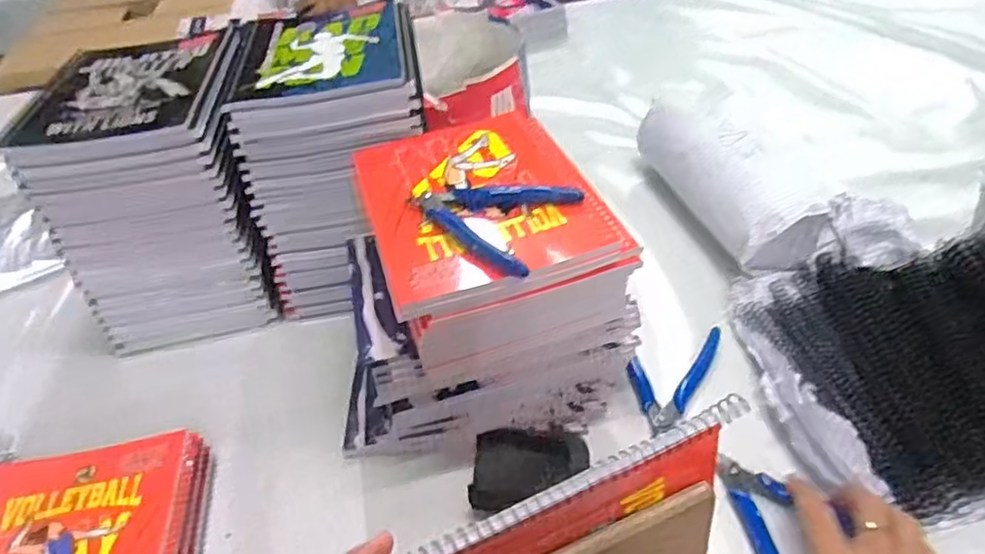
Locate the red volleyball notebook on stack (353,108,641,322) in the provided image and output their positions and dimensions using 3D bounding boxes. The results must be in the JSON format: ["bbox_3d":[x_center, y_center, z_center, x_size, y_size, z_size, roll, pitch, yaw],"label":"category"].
[{"bbox_3d":[-0.009,-0.060,0.495,0.163,0.015,0.206,-15,42,-9],"label":"red volleyball notebook on stack"}]

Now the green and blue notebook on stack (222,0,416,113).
[{"bbox_3d":[-0.155,-0.207,0.613,0.156,0.020,0.183,-10,41,-4],"label":"green and blue notebook on stack"}]

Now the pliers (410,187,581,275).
[{"bbox_3d":[-0.006,-0.045,0.464,0.113,0.010,0.088,19,47,26],"label":"pliers"}]

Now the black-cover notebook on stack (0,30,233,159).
[{"bbox_3d":[-0.317,-0.167,0.592,0.159,0.018,0.188,-6,41,1],"label":"black-cover notebook on stack"}]

